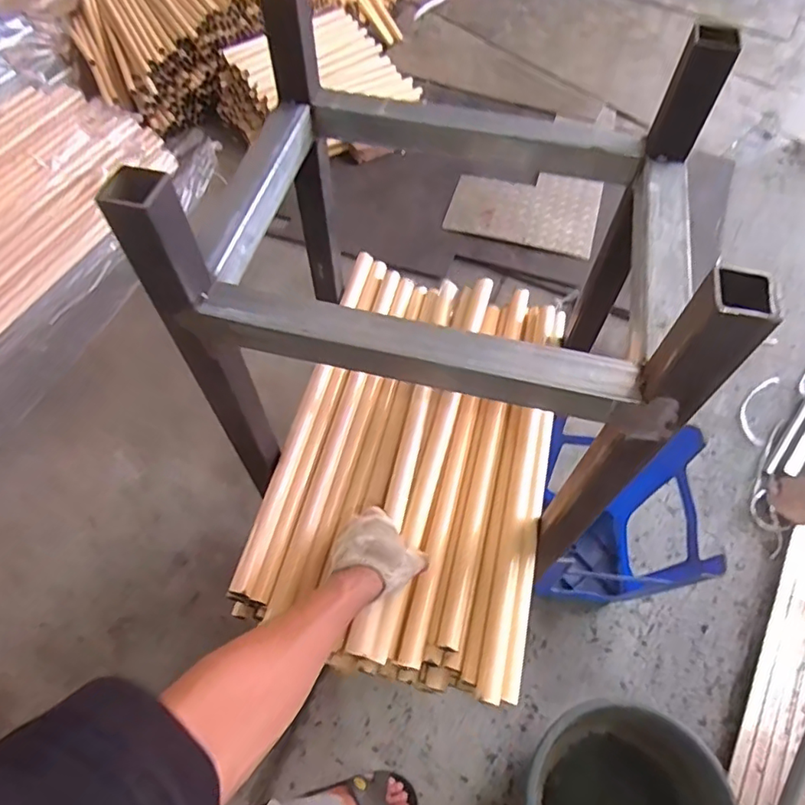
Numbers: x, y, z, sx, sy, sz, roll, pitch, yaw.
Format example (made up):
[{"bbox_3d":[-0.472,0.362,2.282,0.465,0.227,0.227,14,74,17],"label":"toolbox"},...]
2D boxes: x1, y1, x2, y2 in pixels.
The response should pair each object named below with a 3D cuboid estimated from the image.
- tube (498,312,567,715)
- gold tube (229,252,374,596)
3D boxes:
[{"bbox_3d":[0.192,0.101,0.771,0.026,0.025,0.575,12,61,6],"label":"tube"},{"bbox_3d":[-0.133,-0.007,0.818,0.025,0.027,0.578,12,61,6],"label":"gold tube"}]

